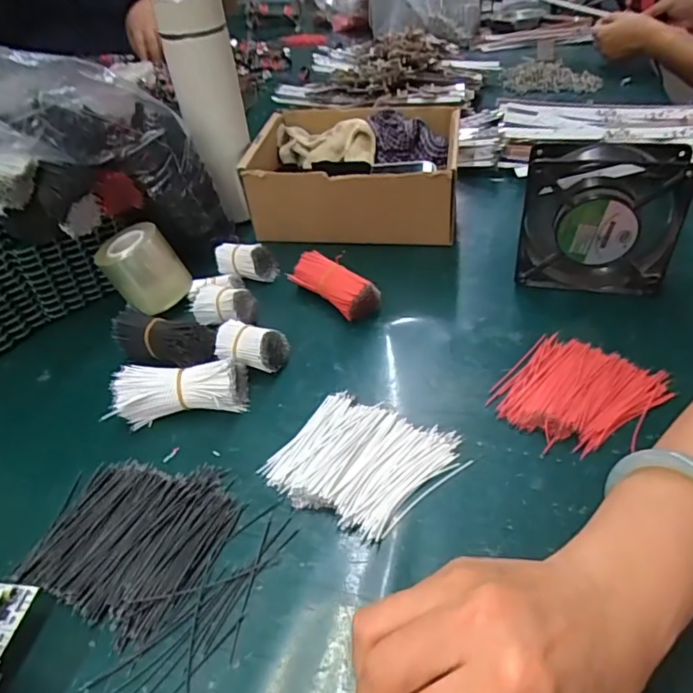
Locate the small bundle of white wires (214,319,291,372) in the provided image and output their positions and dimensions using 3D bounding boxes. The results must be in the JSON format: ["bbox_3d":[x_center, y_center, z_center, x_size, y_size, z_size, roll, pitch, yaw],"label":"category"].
[{"bbox_3d":[-0.077,0.002,0.427,0.054,0.033,0.029,5,41,13],"label":"small bundle of white wires"}]

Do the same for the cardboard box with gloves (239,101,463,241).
[{"bbox_3d":[0.010,-0.190,0.588,0.219,0.089,0.174,3,41,10],"label":"cardboard box with gloves"}]

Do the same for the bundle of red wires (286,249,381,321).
[{"bbox_3d":[-0.010,-0.056,0.487,0.036,0.031,0.091,-34,47,-29],"label":"bundle of red wires"}]

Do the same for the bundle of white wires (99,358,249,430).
[{"bbox_3d":[-0.123,0.032,0.395,0.093,0.034,0.035,-10,40,-5],"label":"bundle of white wires"}]

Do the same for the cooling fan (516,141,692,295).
[{"bbox_3d":[0.210,-0.105,0.445,0.117,0.123,0.043,11,43,19],"label":"cooling fan"}]

